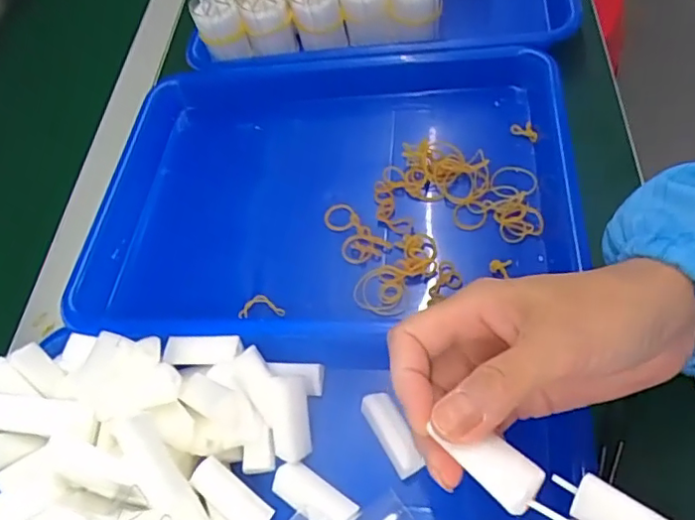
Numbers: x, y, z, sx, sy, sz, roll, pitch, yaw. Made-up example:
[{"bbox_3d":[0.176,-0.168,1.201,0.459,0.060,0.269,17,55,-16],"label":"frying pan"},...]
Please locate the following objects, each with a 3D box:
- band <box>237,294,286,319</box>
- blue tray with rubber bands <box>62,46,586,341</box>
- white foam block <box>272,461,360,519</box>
[{"bbox_3d":[-0.056,0.031,0.374,0.030,0.006,0.015,-6,57,8],"label":"band"},{"bbox_3d":[-0.020,-0.047,0.419,0.351,0.051,0.250,-2,57,11],"label":"blue tray with rubber bands"},{"bbox_3d":[-0.018,0.125,0.300,0.046,0.009,0.021,29,68,27],"label":"white foam block"}]

